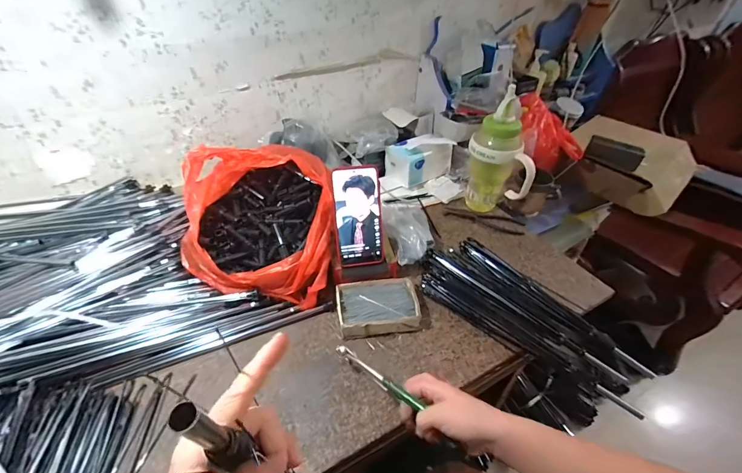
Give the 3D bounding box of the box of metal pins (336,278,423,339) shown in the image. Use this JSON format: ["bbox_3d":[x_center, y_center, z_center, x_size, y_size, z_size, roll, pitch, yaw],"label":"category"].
[{"bbox_3d":[0.012,0.118,0.564,0.130,0.040,0.094,-6,41,-6],"label":"box of metal pins"}]

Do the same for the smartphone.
[{"bbox_3d":[-0.021,-0.031,0.564,0.077,0.165,0.012,-6,13,-6],"label":"smartphone"}]

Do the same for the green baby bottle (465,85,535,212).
[{"bbox_3d":[0.268,-0.152,0.713,0.129,0.249,0.087,10,42,12],"label":"green baby bottle"}]

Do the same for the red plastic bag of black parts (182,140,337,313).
[{"bbox_3d":[-0.190,-0.024,0.604,0.243,0.196,0.241,-3,41,-3],"label":"red plastic bag of black parts"}]

